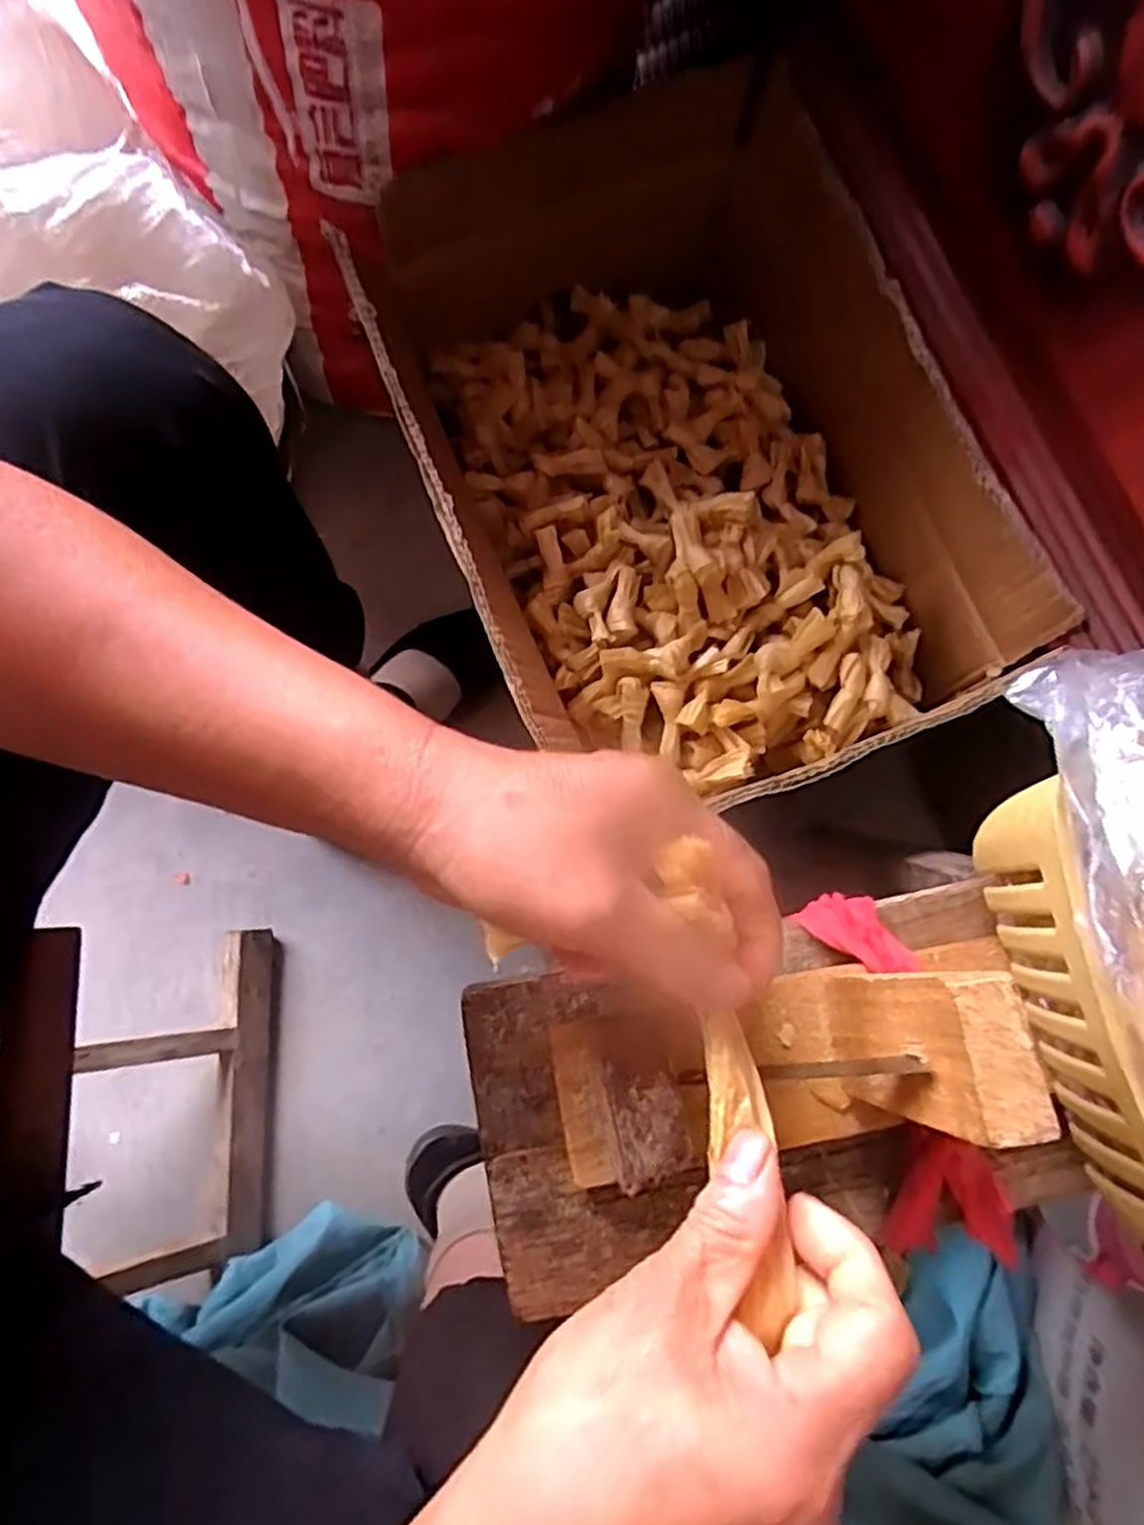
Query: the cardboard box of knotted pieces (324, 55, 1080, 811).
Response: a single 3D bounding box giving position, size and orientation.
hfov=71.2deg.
[{"bbox_3d":[0.081,-0.210,0.571,0.324,0.158,0.442,-22,80,-5],"label":"cardboard box of knotted pieces"}]

